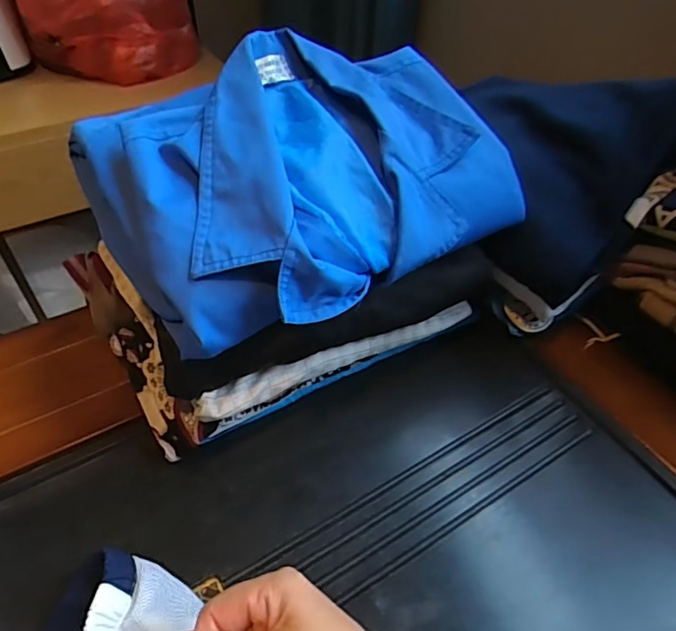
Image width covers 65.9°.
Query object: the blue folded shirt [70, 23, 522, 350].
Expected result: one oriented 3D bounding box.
[{"bbox_3d":[-0.029,-0.119,0.412,0.302,0.097,0.237,-27,54,-25],"label":"blue folded shirt"}]

